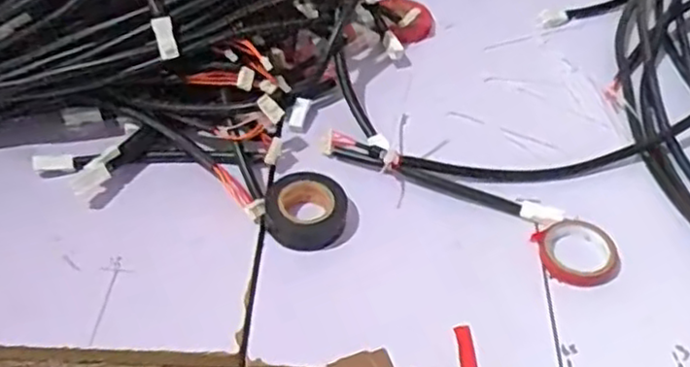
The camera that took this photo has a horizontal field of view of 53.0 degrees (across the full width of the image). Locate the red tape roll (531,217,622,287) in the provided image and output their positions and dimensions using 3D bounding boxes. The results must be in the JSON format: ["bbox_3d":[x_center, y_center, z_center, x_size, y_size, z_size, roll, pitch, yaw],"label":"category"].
[{"bbox_3d":[0.153,0.047,0.456,0.048,0.011,0.051,0,48,0],"label":"red tape roll"}]

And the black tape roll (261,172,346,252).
[{"bbox_3d":[-0.027,0.017,0.468,0.052,0.029,0.050,0,48,0],"label":"black tape roll"}]

